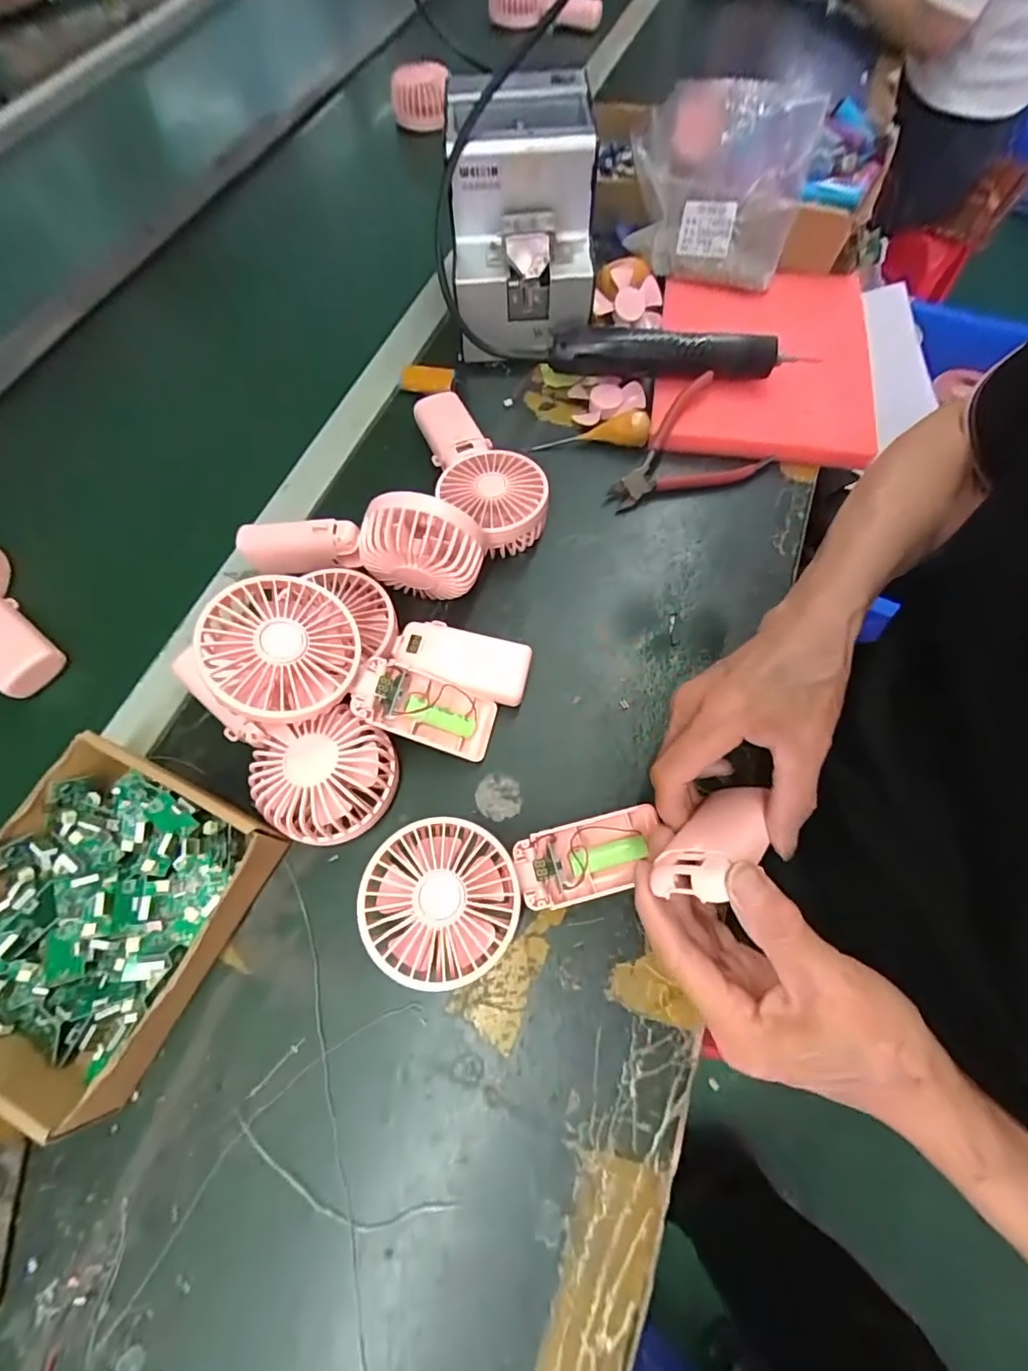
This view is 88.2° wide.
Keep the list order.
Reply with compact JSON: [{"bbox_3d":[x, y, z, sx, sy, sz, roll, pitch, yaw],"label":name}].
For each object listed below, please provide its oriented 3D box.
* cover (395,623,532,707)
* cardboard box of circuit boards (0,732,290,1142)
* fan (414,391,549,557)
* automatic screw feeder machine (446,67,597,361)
[{"bbox_3d":[-0.037,-0.020,0.378,0.094,0.011,0.044,18,68,-2],"label":"cover"},{"bbox_3d":[-0.240,0.131,0.317,0.149,0.055,0.176,24,68,12],"label":"cardboard box of circuit boards"},{"bbox_3d":[-0.030,-0.182,0.456,0.077,0.047,0.165,-20,66,-7],"label":"fan"},{"bbox_3d":[0.005,-0.426,0.494,0.129,0.146,0.190,-2,65,1],"label":"automatic screw feeder machine"}]

